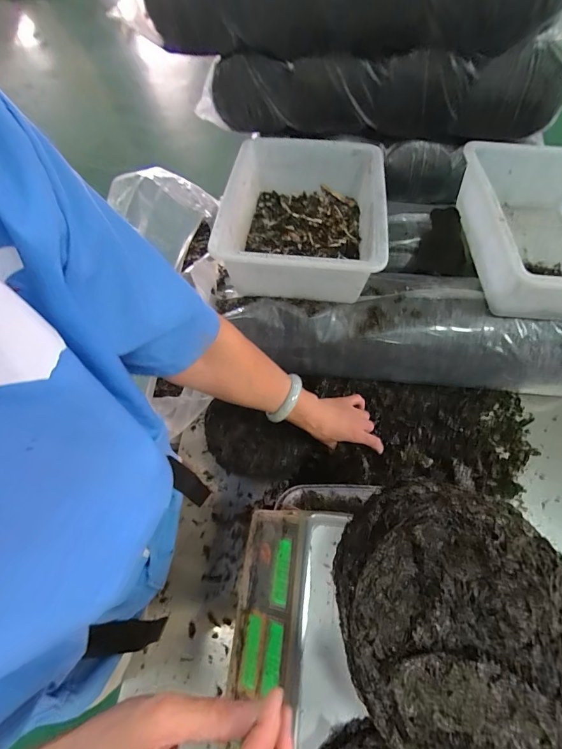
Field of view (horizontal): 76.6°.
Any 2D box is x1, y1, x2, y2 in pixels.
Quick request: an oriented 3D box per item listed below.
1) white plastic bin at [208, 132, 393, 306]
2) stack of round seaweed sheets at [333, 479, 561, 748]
[{"bbox_3d":[0.030,-0.245,0.571,0.258,0.113,0.240,8,65,8],"label":"white plastic bin"},{"bbox_3d":[0.148,0.196,0.287,0.198,0.069,0.199,15,66,11],"label":"stack of round seaweed sheets"}]

